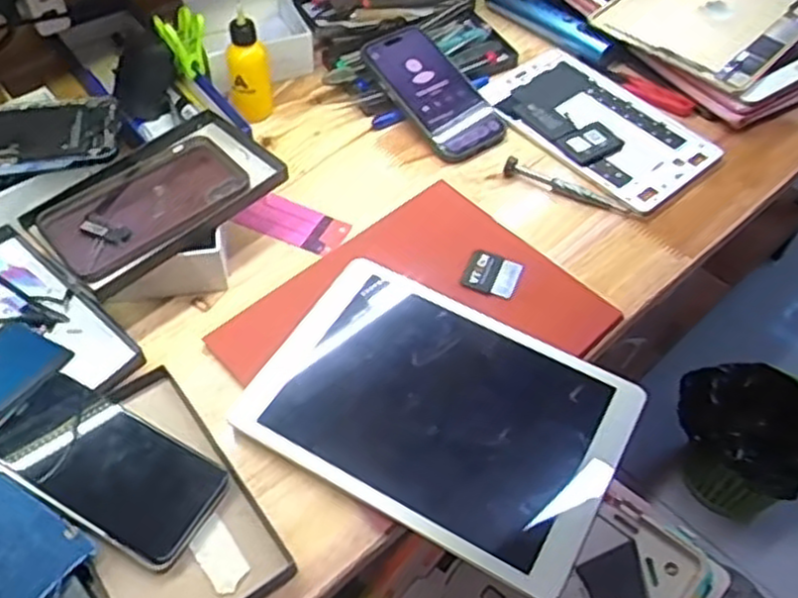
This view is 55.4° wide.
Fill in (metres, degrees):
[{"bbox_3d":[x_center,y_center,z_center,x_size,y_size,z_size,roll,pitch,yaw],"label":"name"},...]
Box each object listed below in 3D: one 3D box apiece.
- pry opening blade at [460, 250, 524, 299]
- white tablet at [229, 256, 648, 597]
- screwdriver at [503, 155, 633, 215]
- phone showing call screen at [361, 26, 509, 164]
[{"bbox_3d":[0.073,-0.020,0.598,0.043,0.004,0.040,17,60,21],"label":"pry opening blade"},{"bbox_3d":[0.028,0.073,0.524,0.243,0.014,0.171,26,58,18],"label":"white tablet"},{"bbox_3d":[0.145,-0.097,0.660,0.113,0.010,0.018,26,52,15],"label":"screwdriver"},{"bbox_3d":[0.030,-0.199,0.721,0.073,0.019,0.159,-35,78,-12],"label":"phone showing call screen"}]

